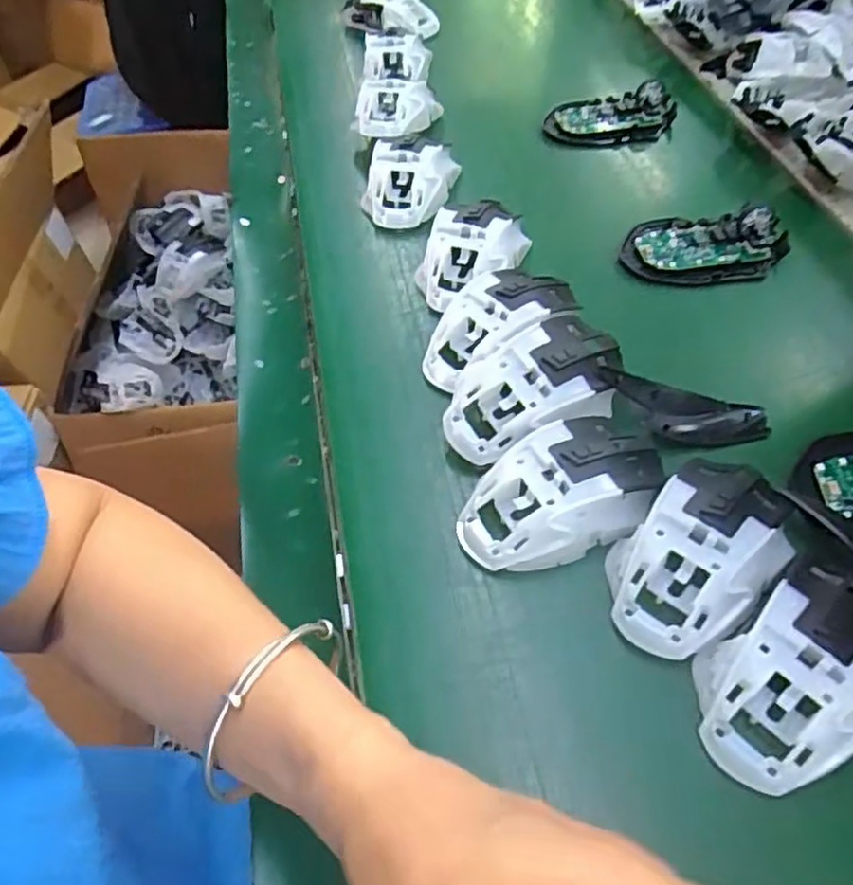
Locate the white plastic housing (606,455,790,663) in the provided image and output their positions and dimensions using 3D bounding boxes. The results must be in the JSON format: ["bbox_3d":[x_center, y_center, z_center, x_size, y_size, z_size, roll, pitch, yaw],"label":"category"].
[{"bbox_3d":[0.135,0.052,0.334,0.108,0.035,0.064,-36,58,-21],"label":"white plastic housing"}]

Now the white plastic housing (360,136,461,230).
[{"bbox_3d":[-0.015,-0.213,0.558,0.068,0.039,0.088,13,55,15],"label":"white plastic housing"}]

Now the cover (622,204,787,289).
[{"bbox_3d":[0.200,-0.143,0.488,0.111,0.025,0.057,-2,53,4],"label":"cover"}]

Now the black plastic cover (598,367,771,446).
[{"bbox_3d":[0.147,-0.019,0.397,0.098,0.016,0.033,19,55,1],"label":"black plastic cover"}]

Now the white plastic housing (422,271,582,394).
[{"bbox_3d":[0.050,-0.077,0.444,0.070,0.037,0.112,34,63,27],"label":"white plastic housing"}]

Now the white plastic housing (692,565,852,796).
[{"bbox_3d":[0.166,0.098,0.297,0.103,0.032,0.060,-33,57,-18],"label":"white plastic housing"}]

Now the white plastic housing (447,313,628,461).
[{"bbox_3d":[0.064,-0.030,0.400,0.112,0.049,0.063,-26,55,-14],"label":"white plastic housing"}]

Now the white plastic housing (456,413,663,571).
[{"bbox_3d":[0.073,0.028,0.362,0.111,0.037,0.061,-29,56,-16],"label":"white plastic housing"}]

